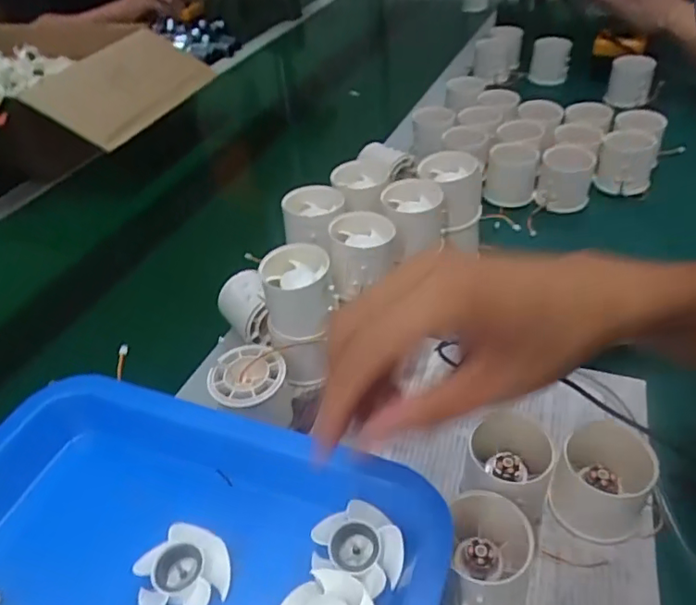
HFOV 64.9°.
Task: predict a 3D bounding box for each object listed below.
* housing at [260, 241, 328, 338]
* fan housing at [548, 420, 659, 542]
[{"bbox_3d":[-0.037,-0.007,0.406,0.051,0.051,0.053,-7,42,1],"label":"housing"},{"bbox_3d":[0.159,0.111,0.341,0.054,0.039,0.061,17,48,25],"label":"fan housing"}]

